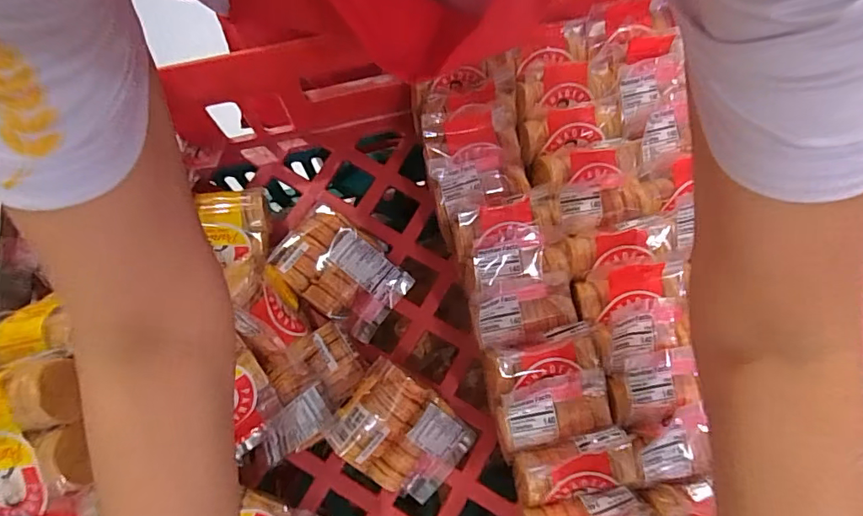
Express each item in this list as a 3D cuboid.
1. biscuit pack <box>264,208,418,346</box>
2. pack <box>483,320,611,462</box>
[{"bbox_3d":[-0.088,0.013,0.488,0.120,0.039,0.083,35,76,10],"label":"biscuit pack"},{"bbox_3d":[0.093,0.104,0.402,0.091,0.040,0.088,-12,73,-4],"label":"pack"}]

